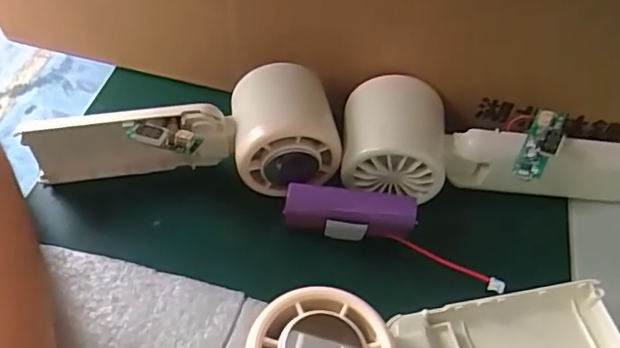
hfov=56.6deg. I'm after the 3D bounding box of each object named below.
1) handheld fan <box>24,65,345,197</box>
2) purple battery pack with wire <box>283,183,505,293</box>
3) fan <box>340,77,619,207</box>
[{"bbox_3d":[-0.068,-0.021,0.311,0.163,0.052,0.057,-3,53,-8],"label":"handheld fan"},{"bbox_3d":[0.043,0.030,0.298,0.114,0.029,0.023,17,52,7],"label":"purple battery pack with wire"},{"bbox_3d":[0.101,-0.012,0.317,0.167,0.051,0.057,8,52,1],"label":"fan"}]

